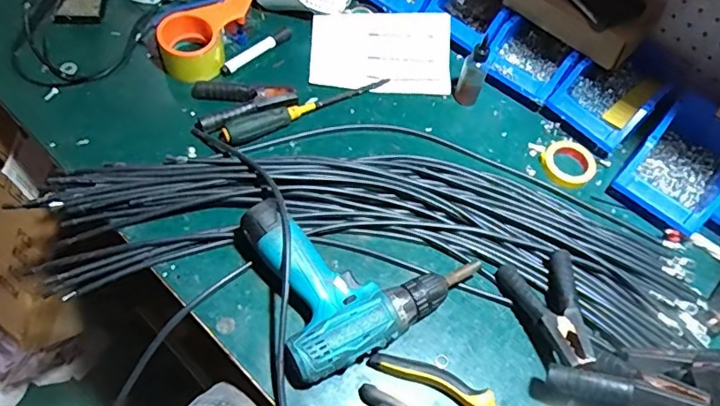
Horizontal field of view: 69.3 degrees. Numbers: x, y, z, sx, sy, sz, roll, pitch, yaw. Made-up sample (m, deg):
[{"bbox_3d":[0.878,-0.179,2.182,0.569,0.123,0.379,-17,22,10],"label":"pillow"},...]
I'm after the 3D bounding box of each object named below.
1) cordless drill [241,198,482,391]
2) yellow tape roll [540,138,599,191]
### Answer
[{"bbox_3d":[0.000,0.062,0.580,0.236,0.084,0.190,-23,63,-21],"label":"cordless drill"},{"bbox_3d":[0.288,-0.055,0.720,0.072,0.010,0.077,3,58,-5],"label":"yellow tape roll"}]

